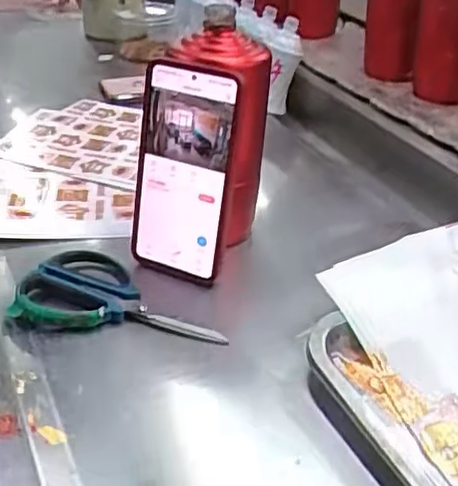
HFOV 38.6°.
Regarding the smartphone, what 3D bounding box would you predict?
[{"bbox_3d":[-0.039,-0.055,0.521,0.091,0.165,0.016,19,21,24],"label":"smartphone"}]

